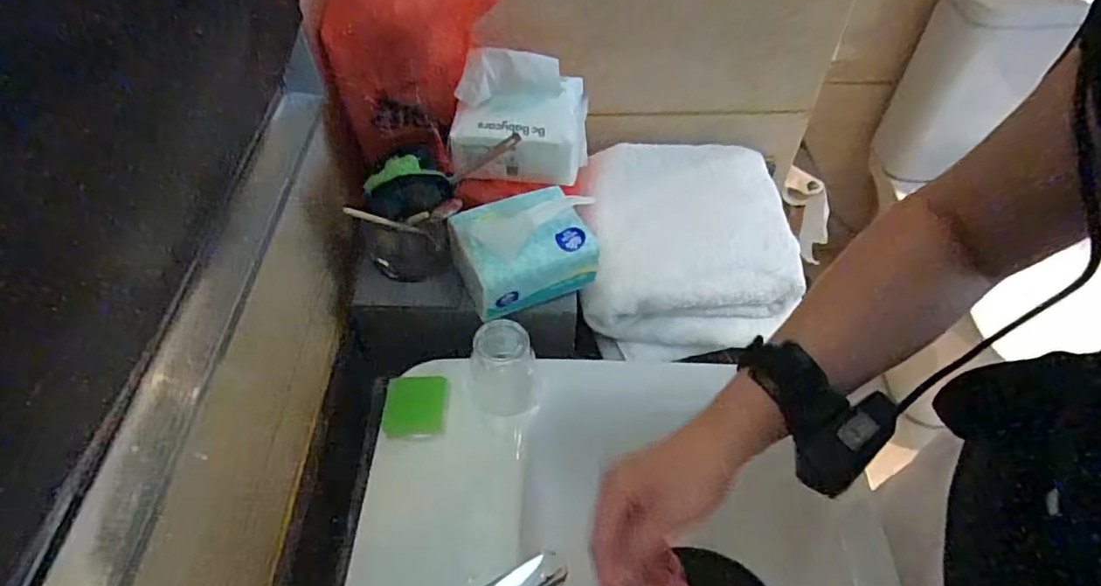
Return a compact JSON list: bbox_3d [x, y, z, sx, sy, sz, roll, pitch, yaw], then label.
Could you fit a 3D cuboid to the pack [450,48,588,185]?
[{"bbox_3d":[-0.031,-0.190,0.615,0.141,0.115,0.104,-3,51,-1],"label":"pack"}]

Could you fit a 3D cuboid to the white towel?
[{"bbox_3d":[0.166,-0.060,0.720,0.271,0.103,0.243,-6,51,-4],"label":"white towel"}]

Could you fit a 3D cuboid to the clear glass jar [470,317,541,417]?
[{"bbox_3d":[-0.043,0.070,0.548,0.059,0.076,0.054,-9,51,-6],"label":"clear glass jar"}]

